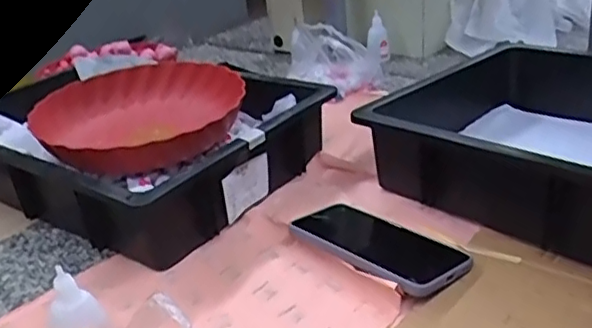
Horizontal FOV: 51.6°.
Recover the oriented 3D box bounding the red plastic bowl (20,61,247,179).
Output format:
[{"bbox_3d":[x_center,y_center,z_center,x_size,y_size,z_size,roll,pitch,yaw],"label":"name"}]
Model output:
[{"bbox_3d":[-0.183,-0.057,0.731,0.229,0.055,0.244,-5,26,3],"label":"red plastic bowl"}]

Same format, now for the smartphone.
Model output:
[{"bbox_3d":[0.074,0.071,0.562,0.083,0.011,0.170,-16,24,-38],"label":"smartphone"}]

